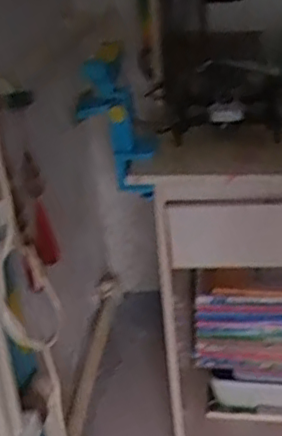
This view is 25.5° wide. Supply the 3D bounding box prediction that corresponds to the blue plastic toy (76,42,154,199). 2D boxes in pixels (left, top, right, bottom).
[{"bbox_3d":[-0.042,-0.152,1.038,0.080,0.250,0.110,-30,19,-39],"label":"blue plastic toy"}]

